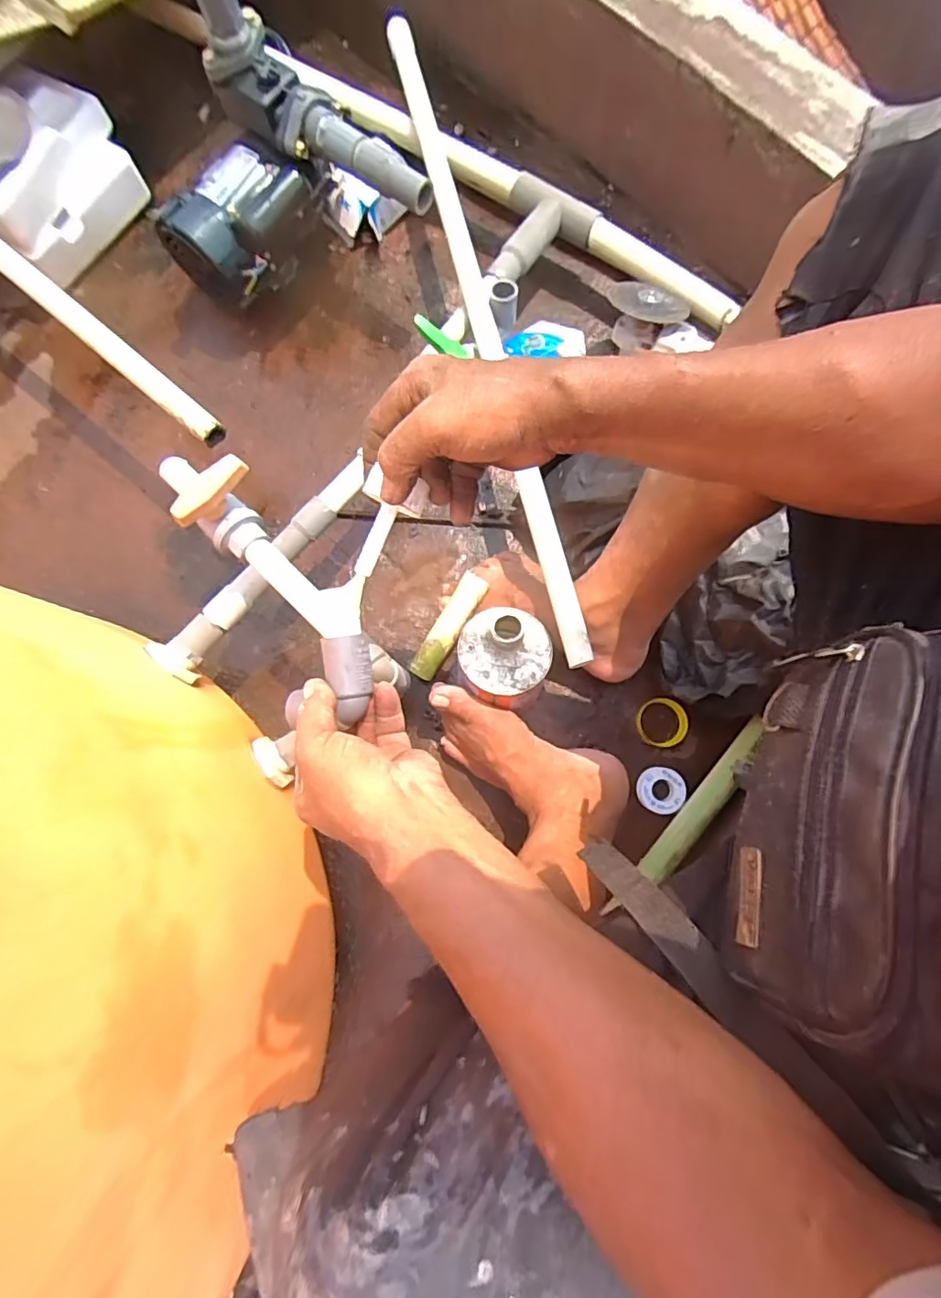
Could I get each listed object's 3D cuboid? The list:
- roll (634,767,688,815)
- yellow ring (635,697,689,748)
[{"bbox_3d":[0.223,0.164,0.646,0.051,0.019,0.051,11,80,3],"label":"roll"},{"bbox_3d":[0.228,0.088,0.662,0.064,0.014,0.057,8,80,3],"label":"yellow ring"}]

